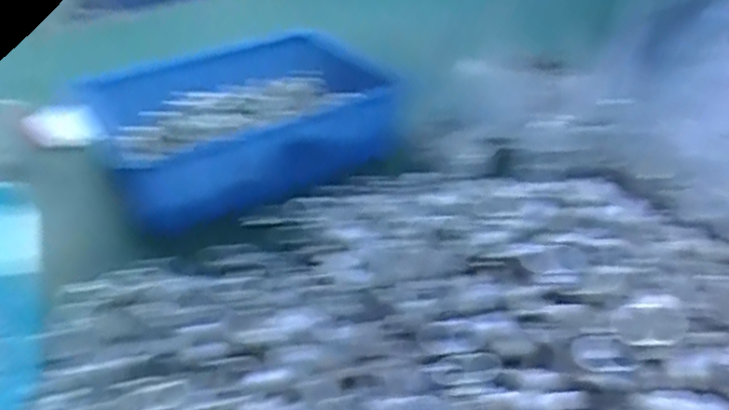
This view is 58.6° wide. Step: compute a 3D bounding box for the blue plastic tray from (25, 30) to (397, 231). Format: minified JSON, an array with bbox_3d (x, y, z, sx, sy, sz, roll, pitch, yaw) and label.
[{"bbox_3d":[-0.125,-0.089,0.694,0.283,0.081,0.216,-15,37,-20],"label":"blue plastic tray"}]

